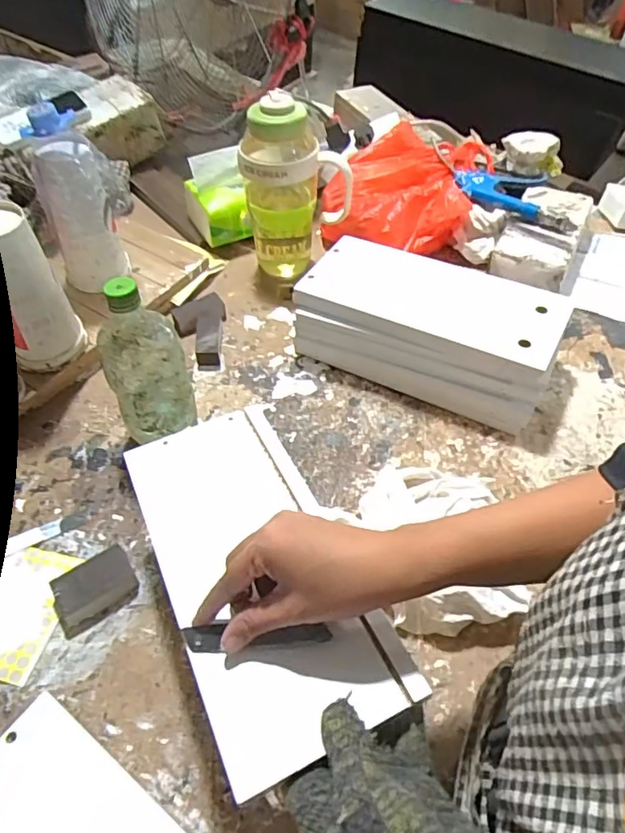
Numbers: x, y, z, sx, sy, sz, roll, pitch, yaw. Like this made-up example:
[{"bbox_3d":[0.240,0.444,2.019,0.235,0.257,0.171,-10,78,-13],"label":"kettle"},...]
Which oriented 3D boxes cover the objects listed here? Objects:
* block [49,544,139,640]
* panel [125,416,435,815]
[{"bbox_3d":[-0.200,0.157,0.513,0.072,0.021,0.051,-28,59,-21],"label":"block"},{"bbox_3d":[-0.046,0.102,0.425,0.133,0.011,0.289,-18,46,-15],"label":"panel"}]

